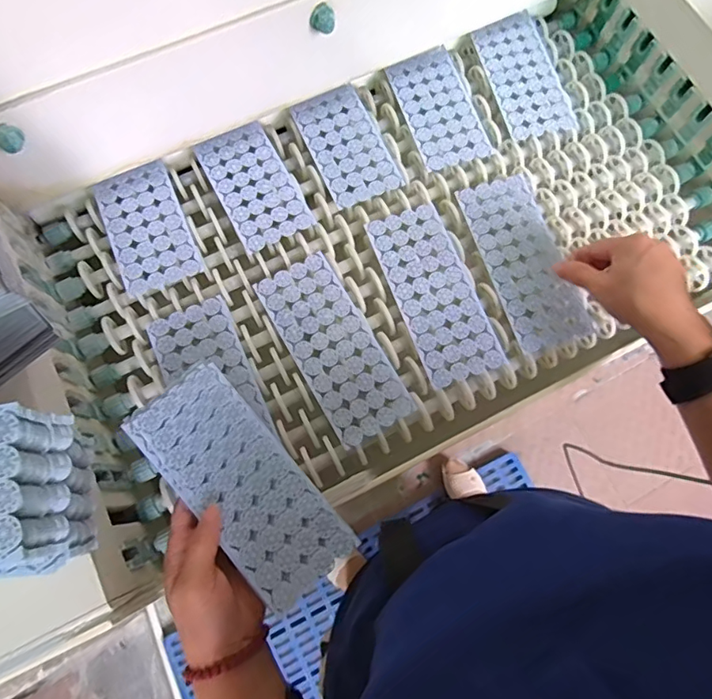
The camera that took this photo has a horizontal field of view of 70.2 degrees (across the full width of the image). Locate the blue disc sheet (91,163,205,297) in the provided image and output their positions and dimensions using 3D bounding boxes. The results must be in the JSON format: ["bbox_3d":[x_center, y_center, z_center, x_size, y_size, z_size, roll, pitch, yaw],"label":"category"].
[{"bbox_3d":[-0.226,-0.133,0.546,0.081,0.005,0.143,-24,76,-7],"label":"blue disc sheet"}]

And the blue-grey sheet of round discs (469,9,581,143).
[{"bbox_3d":[0.200,-0.328,0.610,0.082,0.014,0.165,-16,75,-5],"label":"blue-grey sheet of round discs"}]

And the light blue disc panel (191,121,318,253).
[{"bbox_3d":[-0.113,-0.184,0.561,0.082,0.005,0.148,-28,77,-8],"label":"light blue disc panel"}]

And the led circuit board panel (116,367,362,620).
[{"bbox_3d":[-0.093,0.103,0.406,0.084,0.010,0.198,-42,78,-11],"label":"led circuit board panel"}]

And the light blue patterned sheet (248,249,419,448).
[{"bbox_3d":[-0.023,-0.005,0.511,0.081,0.004,0.194,-29,77,-8],"label":"light blue patterned sheet"}]

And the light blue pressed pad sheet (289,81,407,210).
[{"bbox_3d":[-0.012,-0.235,0.575,0.081,0.004,0.149,-23,76,-7],"label":"light blue pressed pad sheet"}]

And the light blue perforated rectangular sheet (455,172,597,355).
[{"bbox_3d":[0.179,-0.094,0.541,0.083,0.013,0.194,-17,76,-5],"label":"light blue perforated rectangular sheet"}]

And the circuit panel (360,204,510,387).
[{"bbox_3d":[0.080,-0.061,0.528,0.080,0.004,0.192,-20,76,-6],"label":"circuit panel"}]

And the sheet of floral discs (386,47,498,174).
[{"bbox_3d":[0.096,-0.284,0.594,0.084,0.004,0.152,-19,75,-6],"label":"sheet of floral discs"}]

